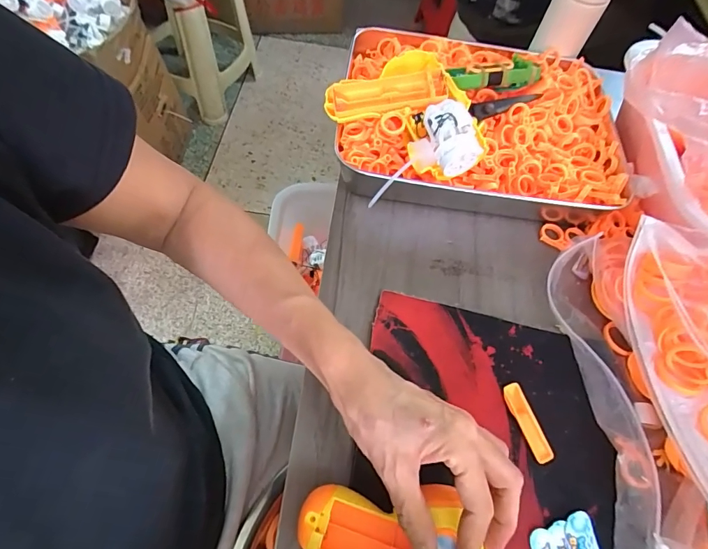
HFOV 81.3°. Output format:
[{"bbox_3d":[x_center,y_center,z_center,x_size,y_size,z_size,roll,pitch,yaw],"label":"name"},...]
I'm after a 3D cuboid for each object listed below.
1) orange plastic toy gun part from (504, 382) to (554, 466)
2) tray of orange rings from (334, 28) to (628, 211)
[{"bbox_3d":[0.145,0.122,0.340,0.018,0.012,0.063,-18,64,-15],"label":"orange plastic toy gun part"},{"bbox_3d":[0.141,-0.185,0.466,0.318,0.096,0.248,7,60,-1],"label":"tray of orange rings"}]

